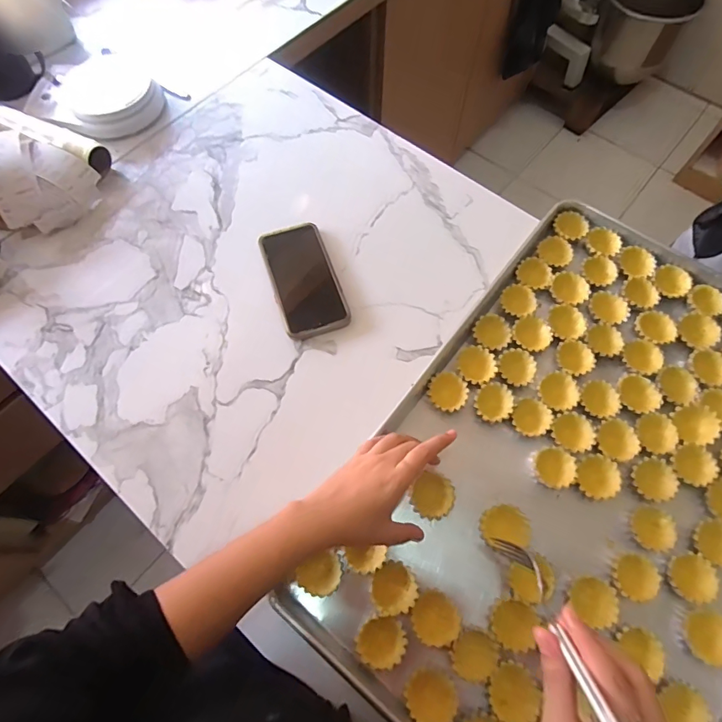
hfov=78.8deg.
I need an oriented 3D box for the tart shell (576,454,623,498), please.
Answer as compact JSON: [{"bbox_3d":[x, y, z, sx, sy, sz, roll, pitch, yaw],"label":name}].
[{"bbox_3d":[0.246,0.121,0.461,0.045,0.017,0.044,-20,69,-7],"label":"tart shell"}]

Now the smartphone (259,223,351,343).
[{"bbox_3d":[-0.073,-0.104,0.557,0.080,0.013,0.154,-19,69,-7],"label":"smartphone"}]

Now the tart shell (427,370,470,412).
[{"bbox_3d":[0.098,0.036,0.499,0.044,0.014,0.042,0,68,1],"label":"tart shell"}]

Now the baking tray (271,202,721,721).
[{"bbox_3d":[0.246,0.111,0.460,0.388,0.032,0.599,35,73,14],"label":"baking tray"}]

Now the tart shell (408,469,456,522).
[{"bbox_3d":[0.076,0.141,0.457,0.042,0.011,0.045,0,68,1],"label":"tart shell"}]

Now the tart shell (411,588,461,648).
[{"bbox_3d":[0.070,0.242,0.413,0.043,0.022,0.042,0,68,1],"label":"tart shell"}]

